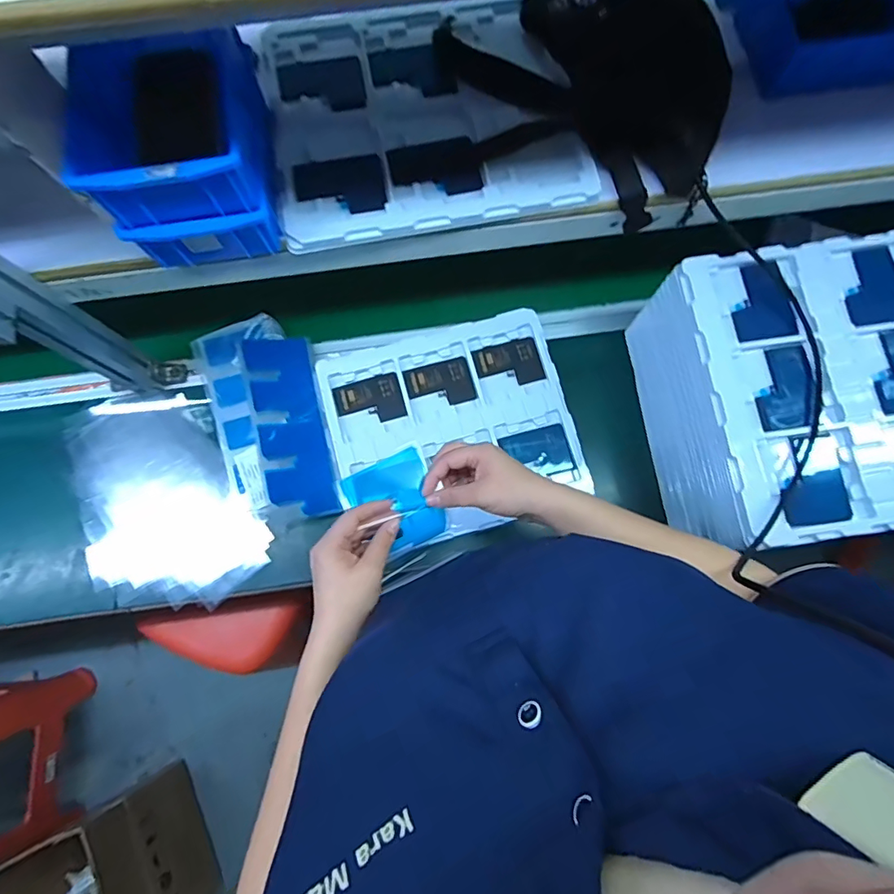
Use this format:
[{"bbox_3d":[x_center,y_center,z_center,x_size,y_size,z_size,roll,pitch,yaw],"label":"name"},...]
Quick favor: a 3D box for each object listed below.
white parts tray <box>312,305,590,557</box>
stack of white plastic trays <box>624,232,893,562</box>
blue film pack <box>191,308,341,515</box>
[{"bbox_3d":[0.006,-0.027,0.679,0.316,0.016,0.278,-15,77,-4],"label":"white parts tray"},{"bbox_3d":[0.414,-0.055,0.608,0.272,0.174,0.319,-8,77,-2],"label":"stack of white plastic trays"},{"bbox_3d":[-0.234,-0.040,0.671,0.144,0.042,0.286,-18,80,-14],"label":"blue film pack"}]

